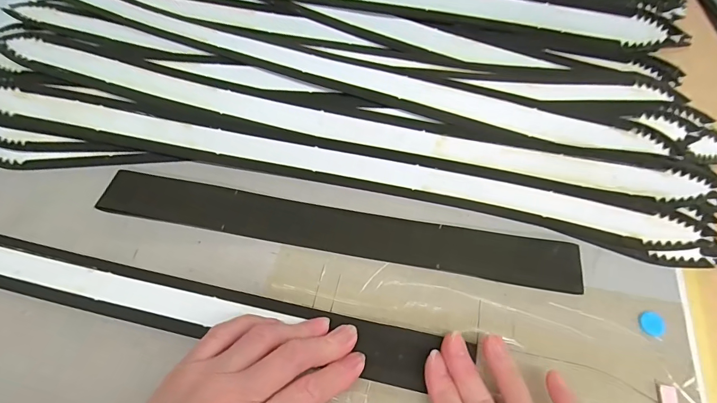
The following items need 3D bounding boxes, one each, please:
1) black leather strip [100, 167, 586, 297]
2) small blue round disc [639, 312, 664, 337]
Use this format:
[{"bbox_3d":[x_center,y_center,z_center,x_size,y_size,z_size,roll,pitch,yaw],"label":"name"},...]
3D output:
[{"bbox_3d":[-0.020,0.020,0.295,0.357,0.006,0.035,9,67,6],"label":"black leather strip"},{"bbox_3d":[0.201,0.083,0.264,0.016,0.004,0.016,1,63,0],"label":"small blue round disc"}]

